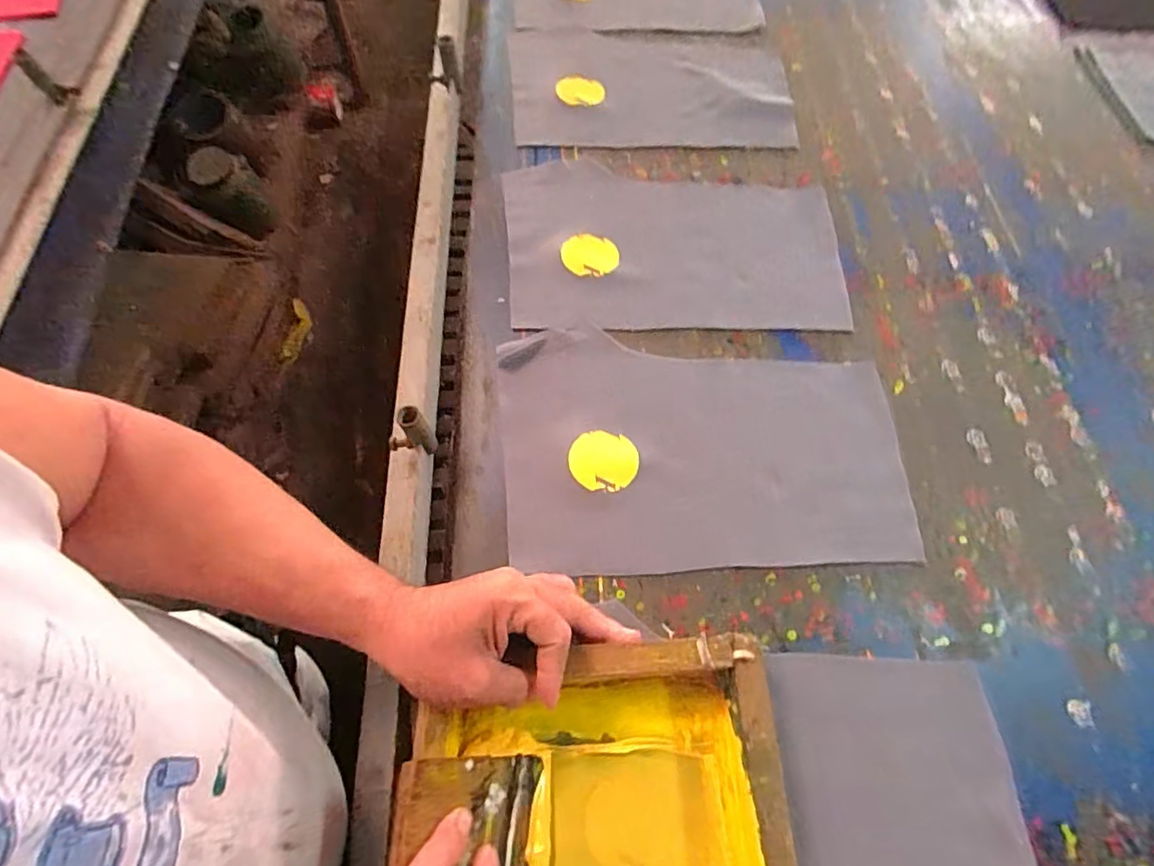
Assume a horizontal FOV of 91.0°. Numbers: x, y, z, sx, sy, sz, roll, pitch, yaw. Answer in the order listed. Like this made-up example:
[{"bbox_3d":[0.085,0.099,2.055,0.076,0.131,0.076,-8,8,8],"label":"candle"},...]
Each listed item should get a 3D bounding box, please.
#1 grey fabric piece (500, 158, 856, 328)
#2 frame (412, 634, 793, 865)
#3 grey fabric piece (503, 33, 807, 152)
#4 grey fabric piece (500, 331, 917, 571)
[{"bbox_3d":[0.101,-0.210,0.619,0.353,0.012,0.226,1,65,-1],"label":"grey fabric piece"},{"bbox_3d":[0.018,0.267,0.372,0.233,0.053,0.230,-3,65,-3],"label":"frame"},{"bbox_3d":[0.093,-0.453,0.734,0.355,0.011,0.233,1,65,-1],"label":"grey fabric piece"},{"bbox_3d":[0.111,0.007,0.515,0.354,0.014,0.229,-1,65,-2],"label":"grey fabric piece"}]

